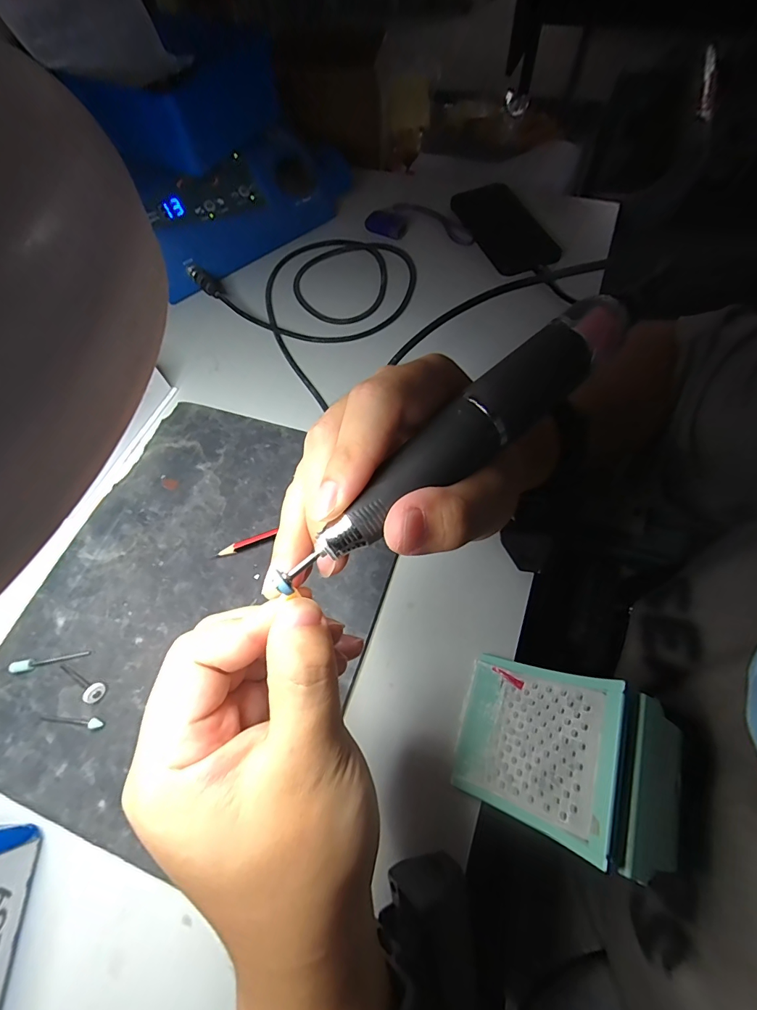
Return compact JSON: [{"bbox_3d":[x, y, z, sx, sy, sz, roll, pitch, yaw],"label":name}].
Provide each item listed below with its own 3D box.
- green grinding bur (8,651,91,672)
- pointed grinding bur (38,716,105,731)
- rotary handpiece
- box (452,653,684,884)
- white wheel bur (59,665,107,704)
[{"bbox_3d":[-0.222,0.105,0.275,0.048,0.007,0.006,-11,64,-3],"label":"green grinding bur"},{"bbox_3d":[-0.196,0.137,0.257,0.045,0.007,0.006,1,64,3],"label":"pointed grinding bur"},{"bbox_3d":[0.033,-0.028,0.150,0.153,0.024,0.025,-39,68,-13],"label":"rotary handpiece"},{"bbox_3d":[0.091,0.127,0.213,0.084,0.071,0.074,17,66,11],"label":"box"},{"bbox_3d":[-0.197,0.116,0.265,0.040,0.011,0.012,20,67,12],"label":"white wheel bur"}]

